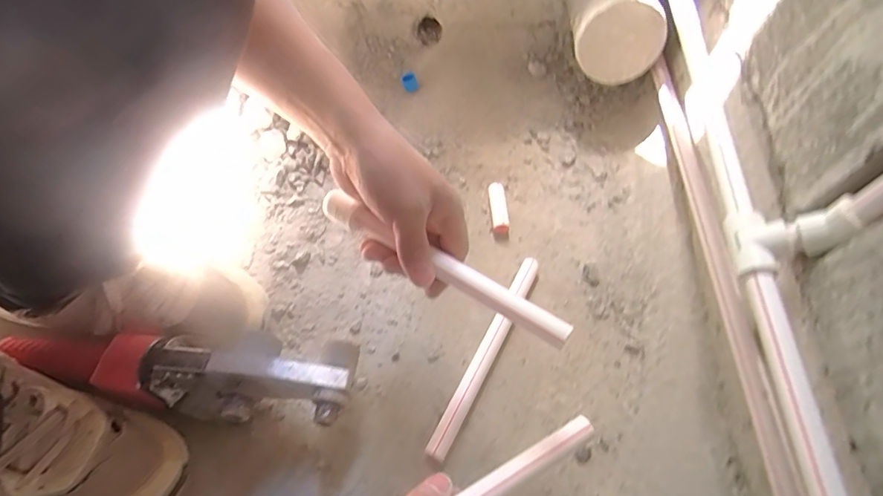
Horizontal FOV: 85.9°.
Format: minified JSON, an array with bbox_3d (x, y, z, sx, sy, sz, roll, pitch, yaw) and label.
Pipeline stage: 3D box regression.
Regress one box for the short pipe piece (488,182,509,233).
[{"bbox_3d":[0.074,-0.052,0.621,0.020,0.019,0.076,-1,59,-5],"label":"short pipe piece"}]

